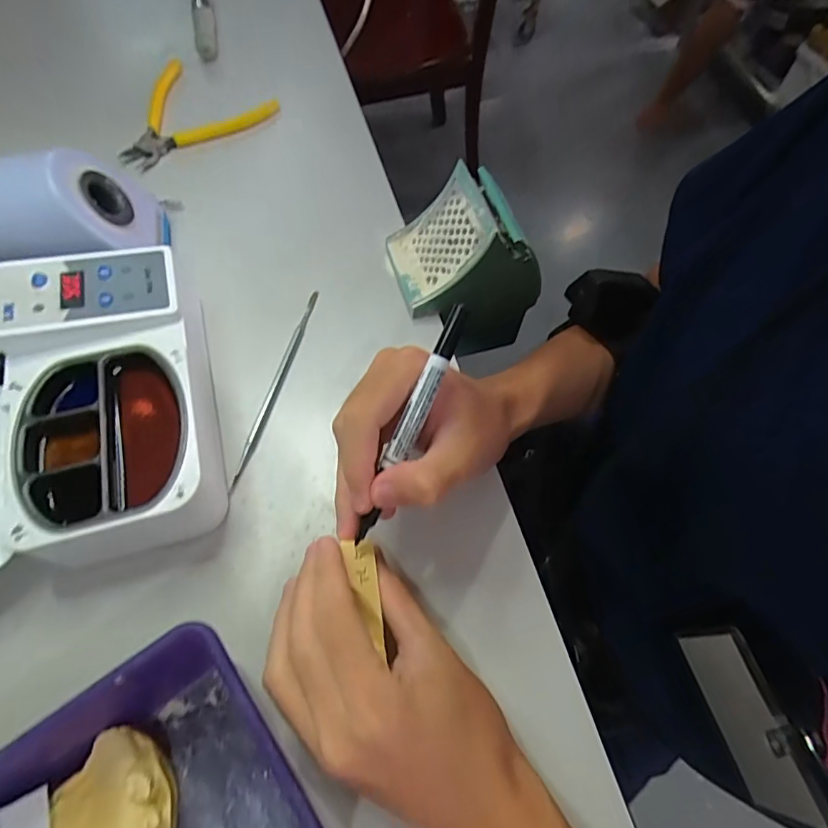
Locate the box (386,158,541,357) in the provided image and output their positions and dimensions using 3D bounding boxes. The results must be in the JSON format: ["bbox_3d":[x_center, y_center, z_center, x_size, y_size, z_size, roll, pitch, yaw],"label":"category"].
[{"bbox_3d":[0.039,-0.119,0.430,0.108,0.133,0.080,-16,65,-8],"label":"box"}]

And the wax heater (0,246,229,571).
[{"bbox_3d":[-0.235,-0.001,0.322,0.221,0.084,0.192,-14,64,-8],"label":"wax heater"}]

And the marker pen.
[{"bbox_3d":[-0.001,0.006,0.264,0.011,0.009,0.127,24,91,14],"label":"marker pen"}]

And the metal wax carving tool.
[{"bbox_3d":[-0.097,-0.024,0.375,0.008,0.005,0.166,13,64,6],"label":"metal wax carving tool"}]

